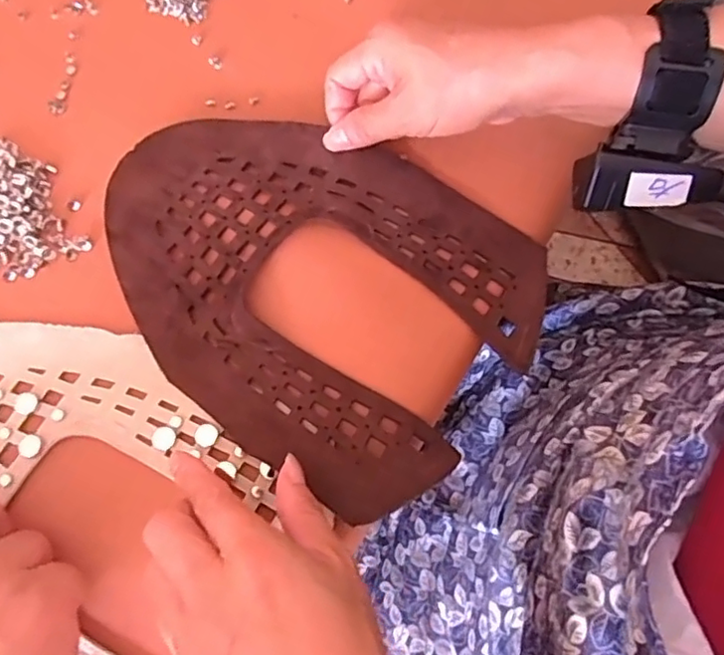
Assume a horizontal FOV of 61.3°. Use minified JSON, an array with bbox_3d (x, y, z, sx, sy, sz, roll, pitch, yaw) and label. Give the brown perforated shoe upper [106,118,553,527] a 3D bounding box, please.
[{"bbox_3d":[-0.028,-0.030,0.341,0.237,0.020,0.187,34,77,7],"label":"brown perforated shoe upper"}]

